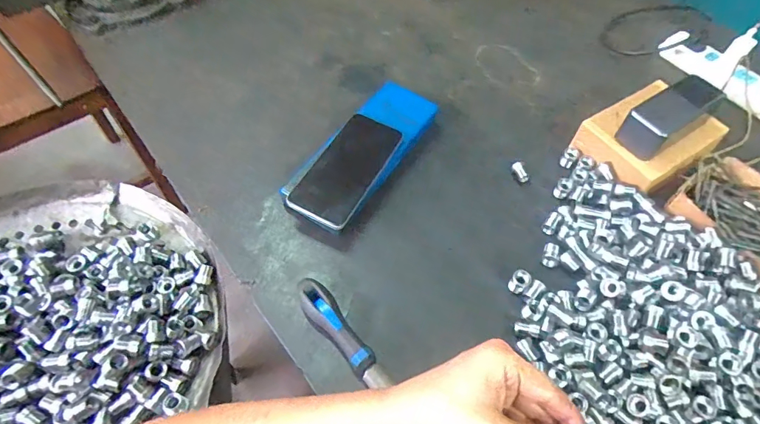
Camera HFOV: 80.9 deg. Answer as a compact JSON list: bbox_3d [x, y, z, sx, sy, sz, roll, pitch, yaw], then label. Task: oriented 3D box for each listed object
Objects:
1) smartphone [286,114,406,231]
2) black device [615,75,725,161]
[{"bbox_3d":[-0.042,-0.053,0.539,0.077,0.014,0.168,25,57,13],"label":"smartphone"},{"bbox_3d":[0.366,-0.122,0.565,0.136,0.050,0.061,-32,63,-23],"label":"black device"}]

